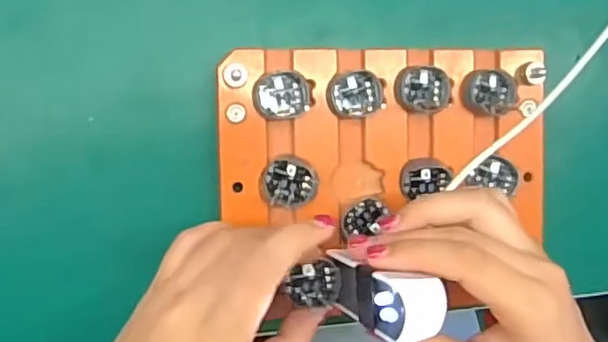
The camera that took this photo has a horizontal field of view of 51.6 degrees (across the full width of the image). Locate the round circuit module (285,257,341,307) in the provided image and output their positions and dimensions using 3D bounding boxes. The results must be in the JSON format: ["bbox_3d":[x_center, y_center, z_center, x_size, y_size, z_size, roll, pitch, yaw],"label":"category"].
[{"bbox_3d":[0.005,0.056,0.313,0.026,0.006,0.022,-20,98,0],"label":"round circuit module"}]

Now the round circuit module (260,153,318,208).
[{"bbox_3d":[-0.008,0.006,0.343,0.030,0.010,0.028,0,97,-3],"label":"round circuit module"}]

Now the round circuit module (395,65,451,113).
[{"bbox_3d":[0.067,-0.046,0.350,0.030,0.007,0.026,-4,98,-2],"label":"round circuit module"}]

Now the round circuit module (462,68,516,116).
[{"bbox_3d":[0.107,-0.045,0.355,0.030,0.012,0.026,-7,98,-2],"label":"round circuit module"}]

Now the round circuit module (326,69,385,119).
[{"bbox_3d":[0.029,-0.042,0.345,0.031,0.009,0.026,-6,98,-2],"label":"round circuit module"}]

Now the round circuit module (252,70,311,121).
[{"bbox_3d":[-0.012,-0.041,0.339,0.030,0.009,0.026,-6,98,-2],"label":"round circuit module"}]

